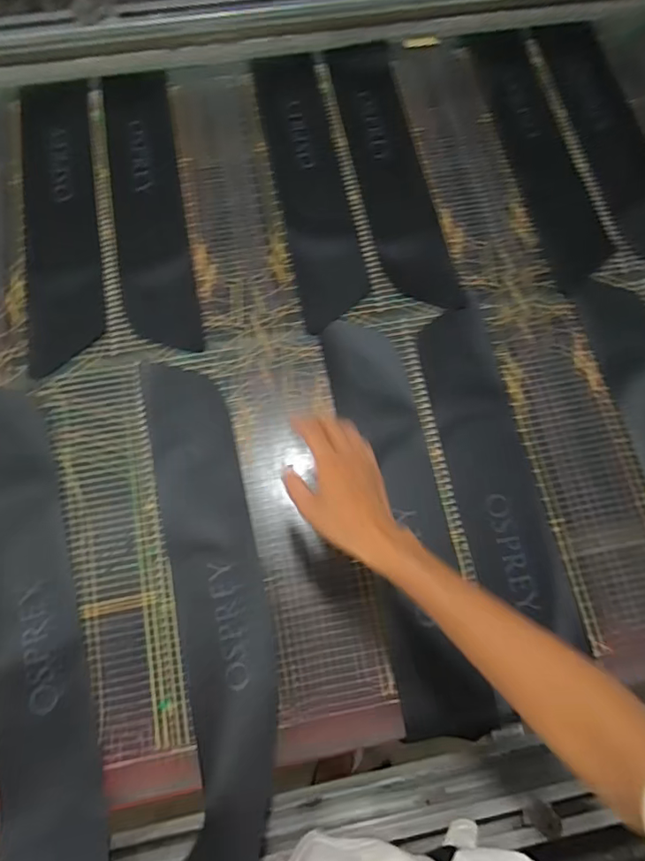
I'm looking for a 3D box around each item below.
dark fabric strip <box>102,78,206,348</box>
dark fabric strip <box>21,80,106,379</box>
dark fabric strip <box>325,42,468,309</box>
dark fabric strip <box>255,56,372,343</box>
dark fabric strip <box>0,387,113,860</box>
[{"bbox_3d":[-0.275,-0.371,0.814,0.105,0.014,0.539,-10,70,-5],"label":"dark fabric strip"},{"bbox_3d":[-0.404,-0.341,0.798,0.107,0.018,0.527,-10,70,-5],"label":"dark fabric strip"},{"bbox_3d":[0.111,-0.430,0.850,0.112,0.012,0.525,-11,74,-1],"label":"dark fabric strip"},{"bbox_3d":[-0.020,-0.397,0.822,0.105,0.011,0.509,-10,72,-4],"label":"dark fabric strip"},{"bbox_3d":[-0.341,0.255,0.595,0.116,0.034,0.661,-16,74,-7],"label":"dark fabric strip"}]

